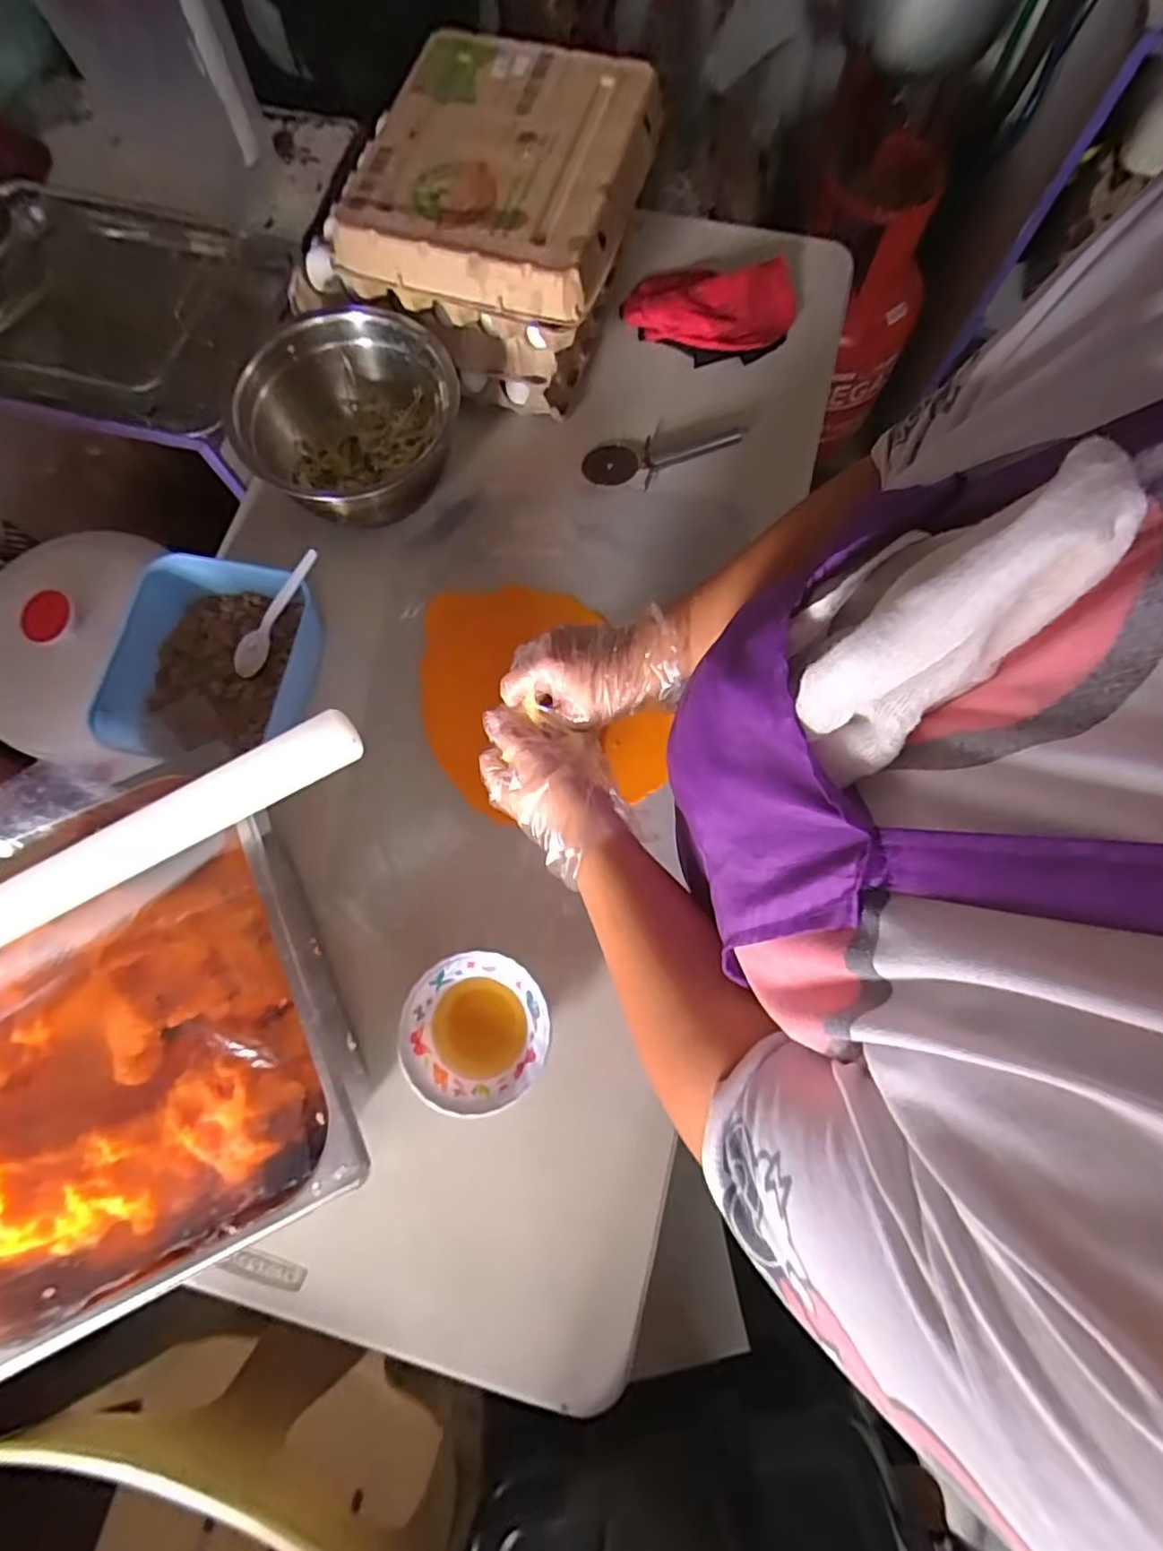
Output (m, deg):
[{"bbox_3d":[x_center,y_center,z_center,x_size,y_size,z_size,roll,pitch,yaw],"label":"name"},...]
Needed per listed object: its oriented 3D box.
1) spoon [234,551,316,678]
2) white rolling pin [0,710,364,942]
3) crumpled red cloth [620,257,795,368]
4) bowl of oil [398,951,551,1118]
[{"bbox_3d":[-0.292,-0.153,0.593,0.024,0.013,0.146,47,111,12],"label":"spoon"},{"bbox_3d":[-0.312,0.047,0.437,0.334,0.034,0.034,-27,76,-2],"label":"white rolling pin"},{"bbox_3d":[0.152,-0.538,0.722,0.195,0.025,0.129,-7,74,-1],"label":"crumpled red cloth"},{"bbox_3d":[-0.086,0.216,0.536,0.117,0.069,0.118,0,74,1],"label":"bowl of oil"}]

